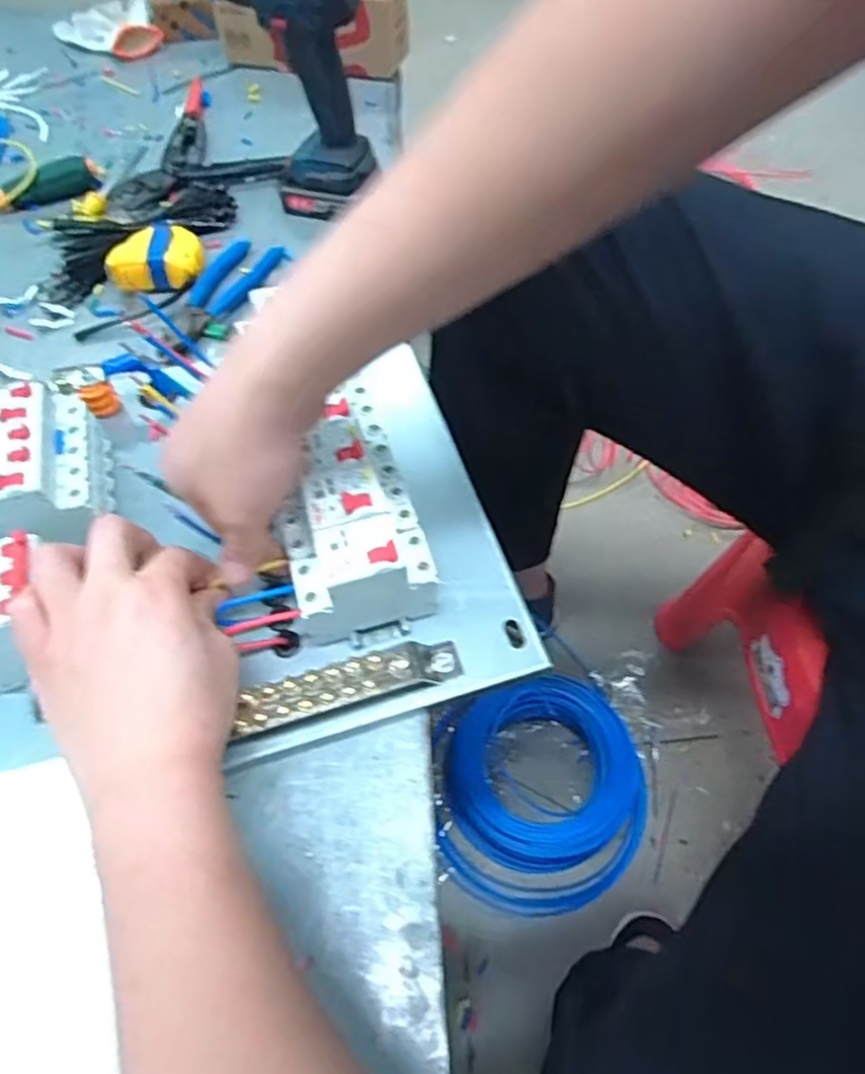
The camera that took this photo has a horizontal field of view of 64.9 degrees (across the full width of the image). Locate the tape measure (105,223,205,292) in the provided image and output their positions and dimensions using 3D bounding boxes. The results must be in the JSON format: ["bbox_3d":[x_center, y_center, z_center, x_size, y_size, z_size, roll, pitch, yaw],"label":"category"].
[{"bbox_3d":[-0.250,-0.258,0.625,0.078,0.036,0.062,-3,56,1],"label":"tape measure"}]

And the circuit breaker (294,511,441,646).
[{"bbox_3d":[-0.039,0.025,0.393,0.078,0.068,0.044,-21,58,-11],"label":"circuit breaker"}]

